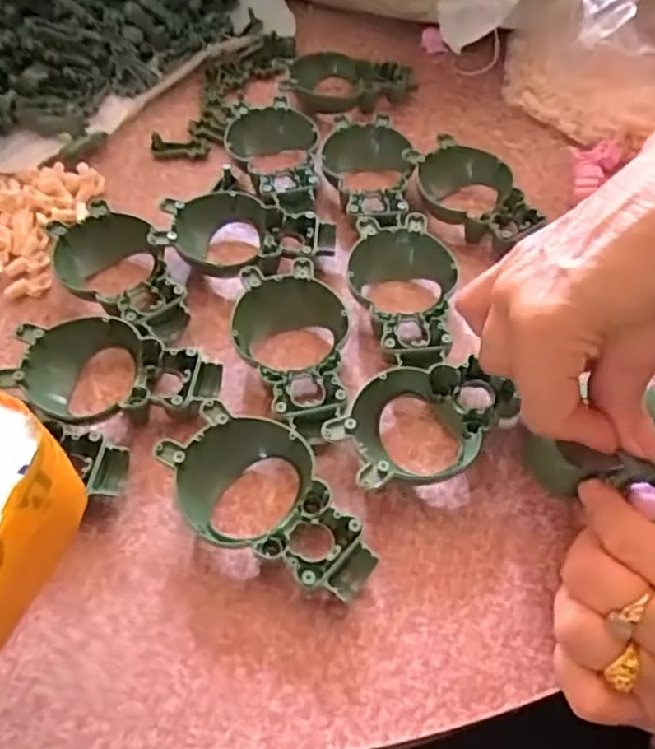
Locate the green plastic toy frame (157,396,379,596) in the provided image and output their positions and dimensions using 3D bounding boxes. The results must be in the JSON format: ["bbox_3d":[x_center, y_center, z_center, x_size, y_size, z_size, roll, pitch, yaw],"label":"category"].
[{"bbox_3d":[-0.024,0.056,0.287,0.102,0.026,0.056,34,61,21],"label":"green plastic toy frame"}]

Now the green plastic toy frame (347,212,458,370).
[{"bbox_3d":[0.041,-0.043,0.360,0.057,0.026,0.098,3,55,2],"label":"green plastic toy frame"}]

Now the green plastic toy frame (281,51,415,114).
[{"bbox_3d":[0.017,-0.213,0.481,0.090,0.025,0.056,1,55,1],"label":"green plastic toy frame"}]

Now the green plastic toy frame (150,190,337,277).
[{"bbox_3d":[-0.048,-0.078,0.386,0.100,0.027,0.062,10,55,7],"label":"green plastic toy frame"}]

